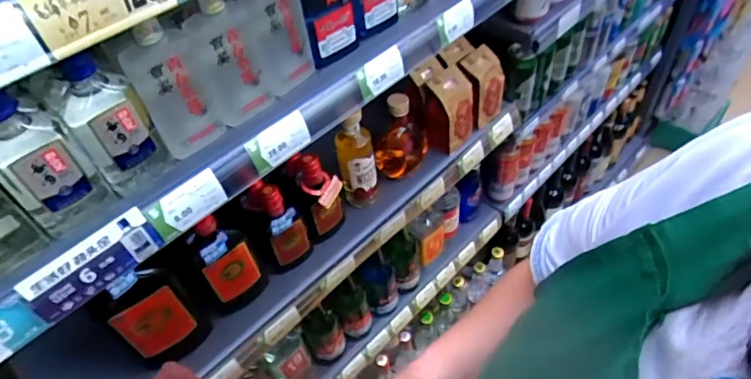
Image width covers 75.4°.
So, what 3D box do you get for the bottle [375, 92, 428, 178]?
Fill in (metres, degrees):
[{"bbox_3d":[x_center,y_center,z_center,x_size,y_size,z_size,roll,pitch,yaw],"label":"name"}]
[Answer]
[{"bbox_3d":[0.041,-0.098,0.812,0.087,0.155,0.092,-4,48,3],"label":"bottle"}]

